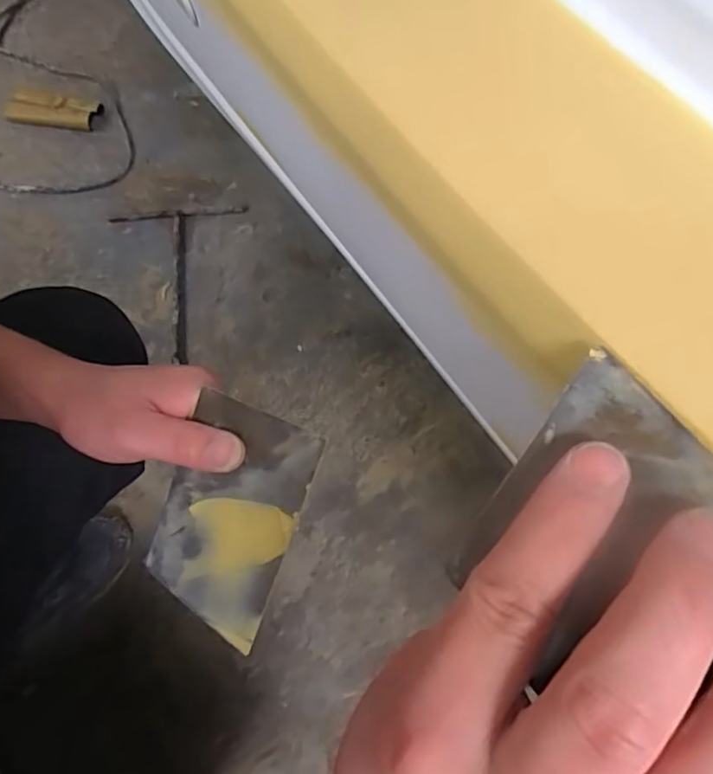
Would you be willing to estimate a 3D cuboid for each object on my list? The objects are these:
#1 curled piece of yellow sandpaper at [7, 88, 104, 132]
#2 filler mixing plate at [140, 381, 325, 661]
[{"bbox_3d":[-0.500,-0.459,0.989,0.154,0.018,0.063,12,65,4],"label":"curled piece of yellow sandpaper"},{"bbox_3d":[-0.070,0.071,0.326,0.073,0.005,0.123,23,101,12],"label":"filler mixing plate"}]

